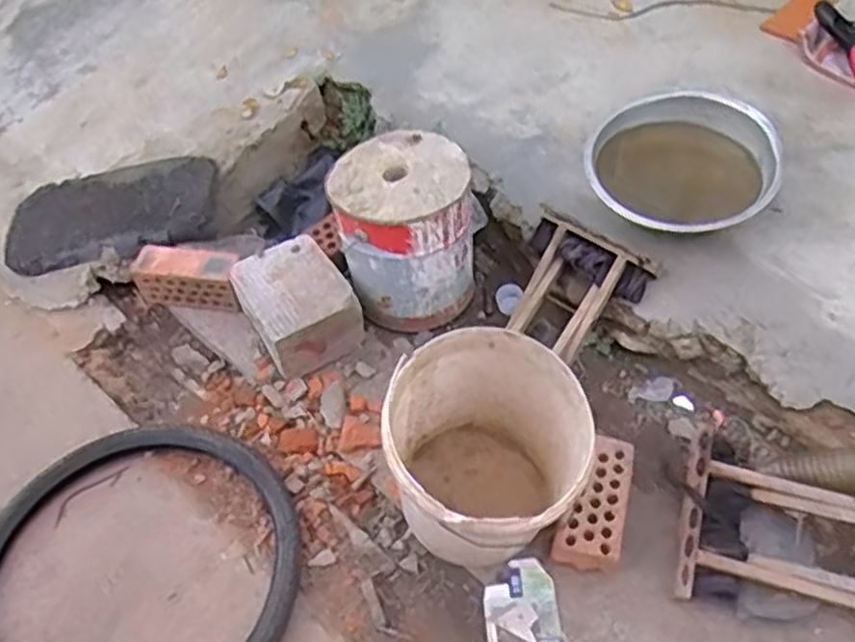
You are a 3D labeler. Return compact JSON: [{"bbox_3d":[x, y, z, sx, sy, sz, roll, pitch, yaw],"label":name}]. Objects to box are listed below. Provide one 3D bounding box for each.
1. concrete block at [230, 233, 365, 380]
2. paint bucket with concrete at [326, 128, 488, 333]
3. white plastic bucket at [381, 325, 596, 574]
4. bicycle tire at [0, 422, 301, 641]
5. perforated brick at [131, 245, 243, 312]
[{"bbox_3d":[-0.287,-0.040,1.700,0.231,0.163,0.258,-30,55,-19],"label":"concrete block"},{"bbox_3d":[-0.039,-0.197,1.674,0.298,0.352,0.286,-2,51,2],"label":"paint bucket with concrete"},{"bbox_3d":[0.094,0.260,1.299,0.308,0.391,0.334,-1,51,1],"label":"white plastic bucket"},{"bbox_3d":[-0.536,0.466,1.401,0.607,0.045,0.605,-31,56,-21],"label":"bicycle tire"},{"bbox_3d":[-0.555,-0.103,1.781,0.245,0.126,0.092,4,52,7],"label":"perforated brick"}]

